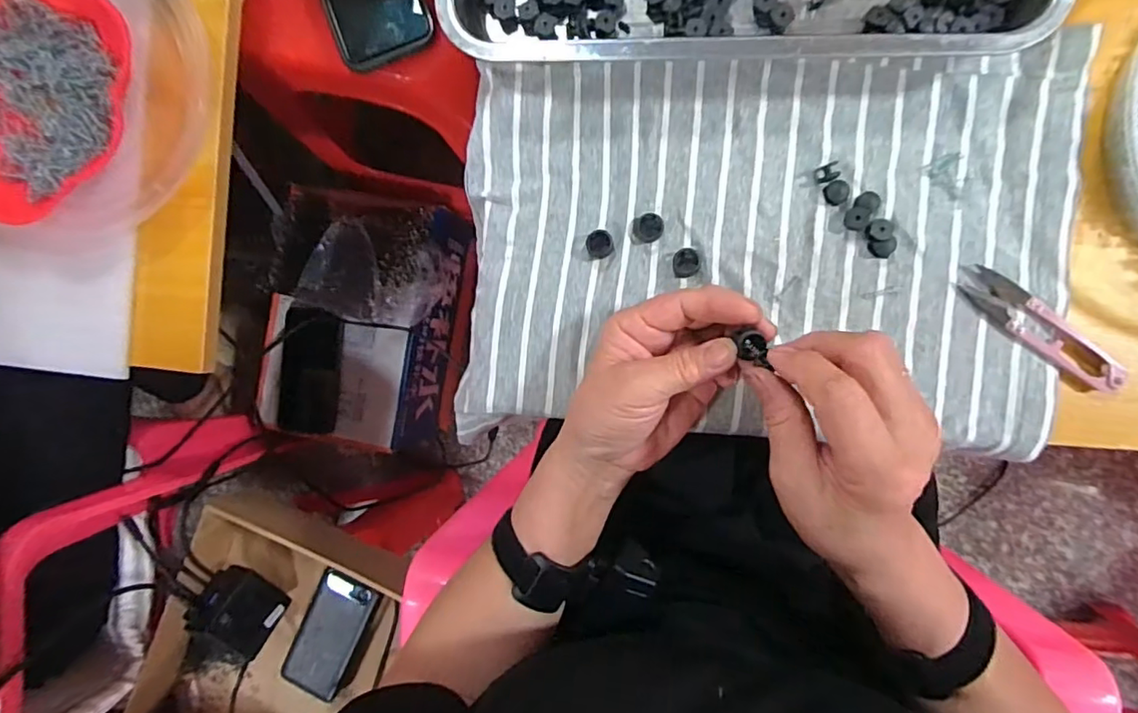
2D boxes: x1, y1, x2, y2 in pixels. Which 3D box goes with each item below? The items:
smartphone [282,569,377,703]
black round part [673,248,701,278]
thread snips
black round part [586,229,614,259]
[{"bbox_3d":[-0.280,0.324,0.673,0.068,0.017,0.149,24,94,5],"label":"smartphone"},{"bbox_3d":[0.074,-0.059,0.361,0.016,0.004,0.018,4,94,7],"label":"black round part"},{"bbox_3d":[0.278,-0.017,0.336,0.102,0.011,0.023,38,97,3],"label":"thread snips"},{"bbox_3d":[0.020,-0.072,0.368,0.018,0.005,0.018,0,93,7],"label":"black round part"}]

